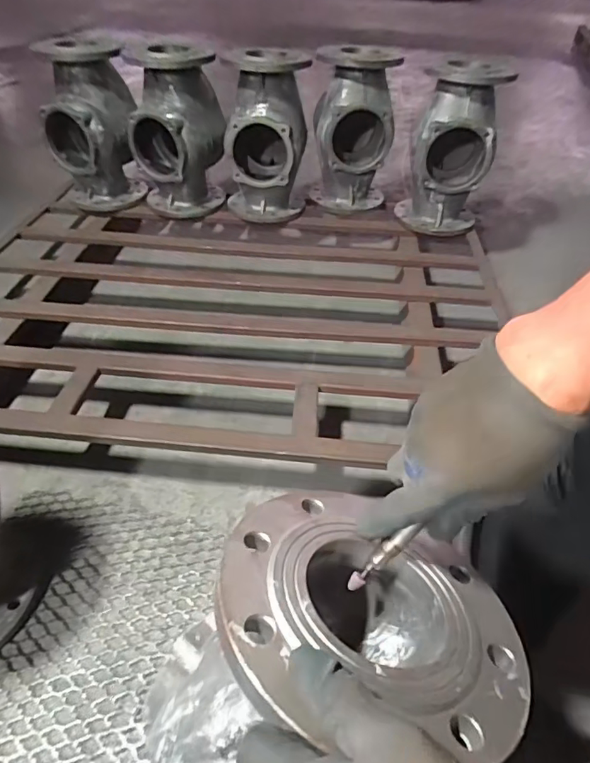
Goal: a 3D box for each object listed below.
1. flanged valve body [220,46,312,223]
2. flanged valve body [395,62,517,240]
[{"bbox_3d":[-0.073,-0.651,1.333,0.210,0.394,0.248,5,43,3],"label":"flanged valve body"},{"bbox_3d":[0.401,-0.598,1.284,0.205,0.386,0.189,10,44,8],"label":"flanged valve body"}]

